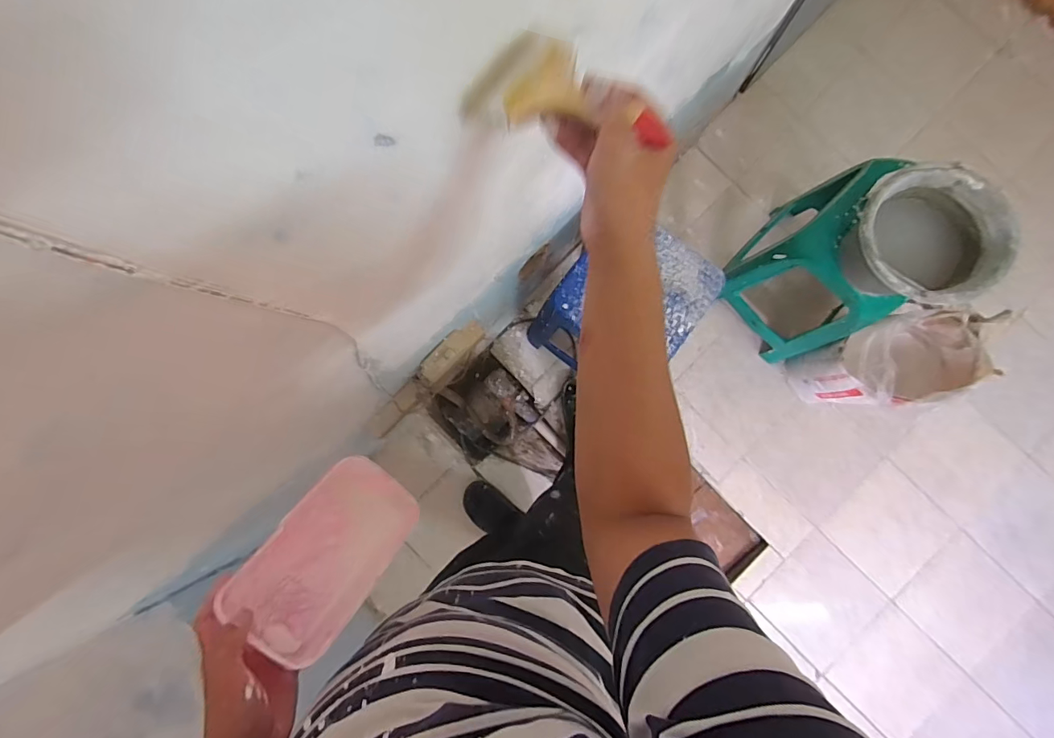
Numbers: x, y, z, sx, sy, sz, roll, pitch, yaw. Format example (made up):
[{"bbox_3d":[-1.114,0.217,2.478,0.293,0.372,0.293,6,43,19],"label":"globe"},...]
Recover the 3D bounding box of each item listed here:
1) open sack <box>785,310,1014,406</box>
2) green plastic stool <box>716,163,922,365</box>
[{"bbox_3d":[0.871,-0.020,1.152,0.259,0.347,0.213,-8,86,1],"label":"open sack"},{"bbox_3d":[0.708,-0.244,1.140,0.301,0.447,0.306,-44,87,-2],"label":"green plastic stool"}]

